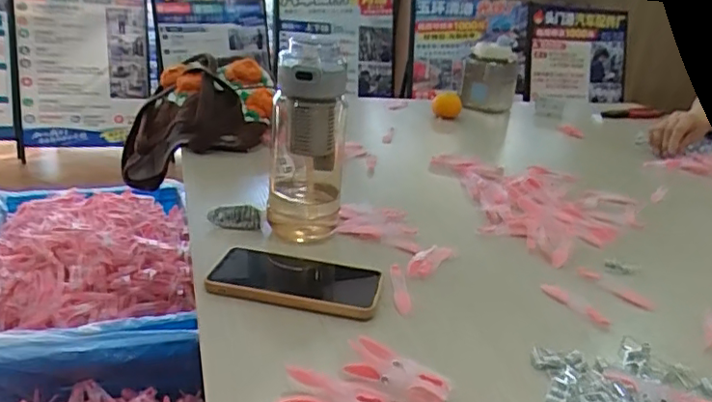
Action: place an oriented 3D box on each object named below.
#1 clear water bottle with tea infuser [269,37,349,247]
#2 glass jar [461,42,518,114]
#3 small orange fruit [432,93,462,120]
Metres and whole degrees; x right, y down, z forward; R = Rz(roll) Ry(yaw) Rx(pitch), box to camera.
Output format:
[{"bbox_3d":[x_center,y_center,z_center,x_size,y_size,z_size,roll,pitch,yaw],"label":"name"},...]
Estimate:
[{"bbox_3d":[-0.048,-0.067,0.598,0.077,0.200,0.067,3,23,-4],"label":"clear water bottle with tea infuser"},{"bbox_3d":[0.312,-0.286,1.326,0.118,0.153,0.127,13,24,13],"label":"glass jar"},{"bbox_3d":[0.192,-0.201,1.210,0.059,0.052,0.067,11,24,9],"label":"small orange fruit"}]

